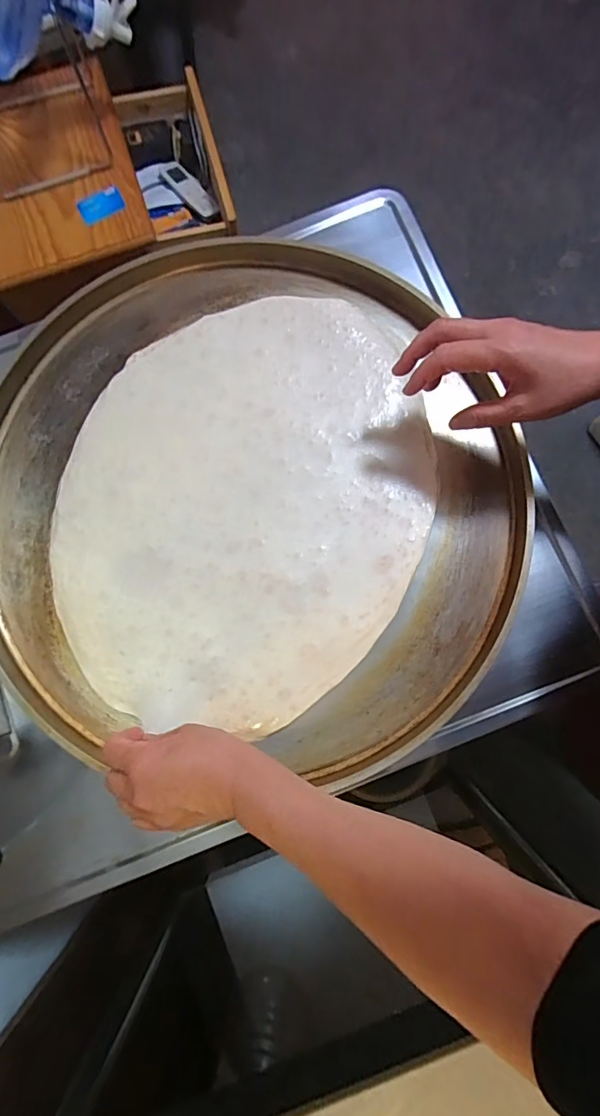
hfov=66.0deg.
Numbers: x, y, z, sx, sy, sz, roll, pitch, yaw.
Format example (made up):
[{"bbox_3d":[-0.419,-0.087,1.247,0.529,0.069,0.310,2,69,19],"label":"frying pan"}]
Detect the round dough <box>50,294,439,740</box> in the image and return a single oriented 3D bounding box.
[{"bbox_3d":[-0.058,-0.062,0.482,0.363,0.027,0.449,11,80,4],"label":"round dough"}]

